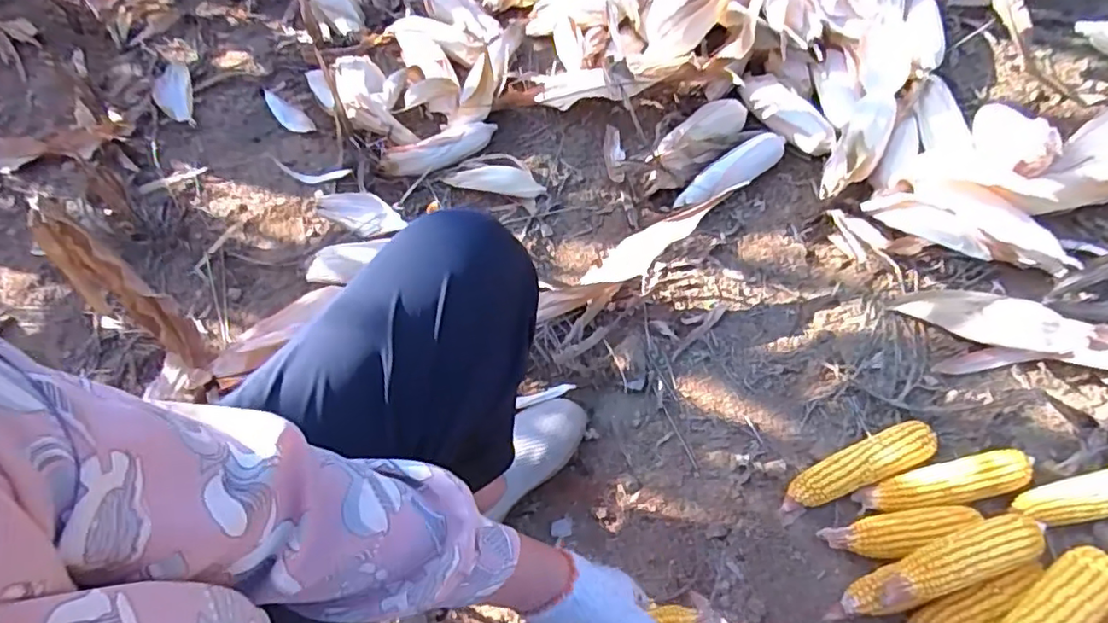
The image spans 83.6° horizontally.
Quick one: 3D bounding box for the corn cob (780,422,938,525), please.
[{"bbox_3d":[0.351,0.183,0.721,0.191,0.052,0.045,-20,57,-8],"label":"corn cob"}]

